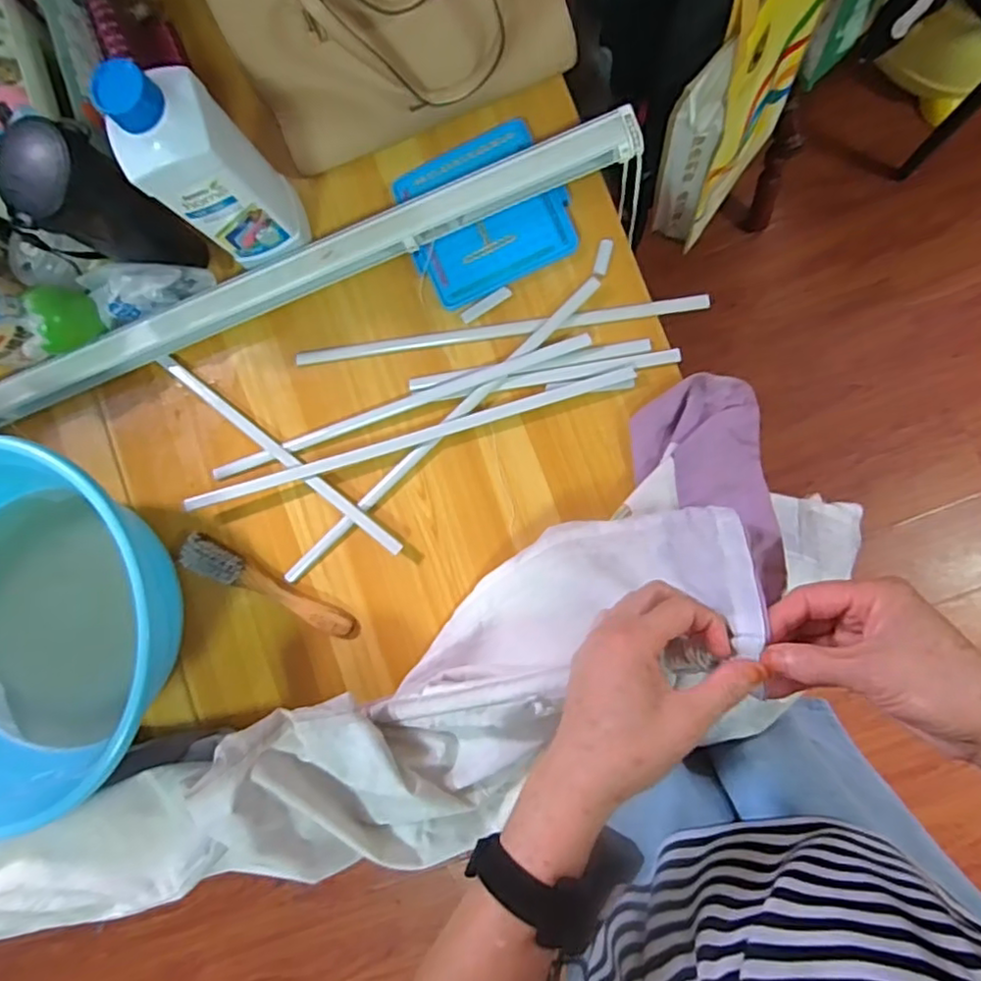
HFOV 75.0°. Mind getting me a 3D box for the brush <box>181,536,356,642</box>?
[{"bbox_3d":[-0.228,0.100,0.658,0.198,0.025,0.034,24,92,8],"label":"brush"}]

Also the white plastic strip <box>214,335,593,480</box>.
[{"bbox_3d":[-0.099,-0.083,0.656,0.414,0.012,0.015,-19,86,7],"label":"white plastic strip"}]

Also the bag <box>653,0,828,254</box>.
[{"bbox_3d":[0.297,-0.484,0.733,0.108,0.353,0.256,24,92,8],"label":"bag"}]

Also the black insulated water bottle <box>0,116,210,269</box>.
[{"bbox_3d":[-0.358,-0.260,0.602,0.080,0.174,0.075,-20,86,7],"label":"black insulated water bottle"}]

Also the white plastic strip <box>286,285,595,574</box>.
[{"bbox_3d":[-0.053,-0.056,0.648,0.429,0.010,0.018,-44,83,5],"label":"white plastic strip"}]

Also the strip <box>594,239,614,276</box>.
[{"bbox_3d":[0.113,-0.233,0.638,0.014,0.004,0.036,14,90,8],"label":"strip"}]

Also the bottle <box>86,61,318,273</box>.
[{"bbox_3d":[-0.248,-0.274,0.562,0.085,0.215,0.075,-17,86,7],"label":"bottle"}]

